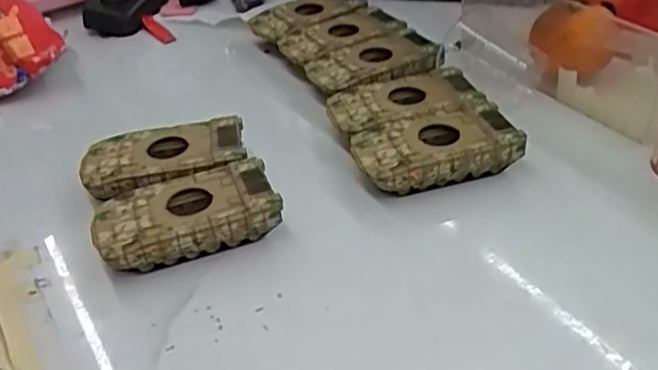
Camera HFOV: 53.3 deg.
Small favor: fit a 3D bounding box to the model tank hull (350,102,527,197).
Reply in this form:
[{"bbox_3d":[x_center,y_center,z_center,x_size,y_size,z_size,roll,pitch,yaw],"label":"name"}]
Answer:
[{"bbox_3d":[0.063,-0.020,0.397,0.094,0.027,0.048,-12,38,-11],"label":"model tank hull"}]

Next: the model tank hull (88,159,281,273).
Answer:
[{"bbox_3d":[-0.077,0.019,0.361,0.095,0.026,0.048,-14,38,-13],"label":"model tank hull"}]

